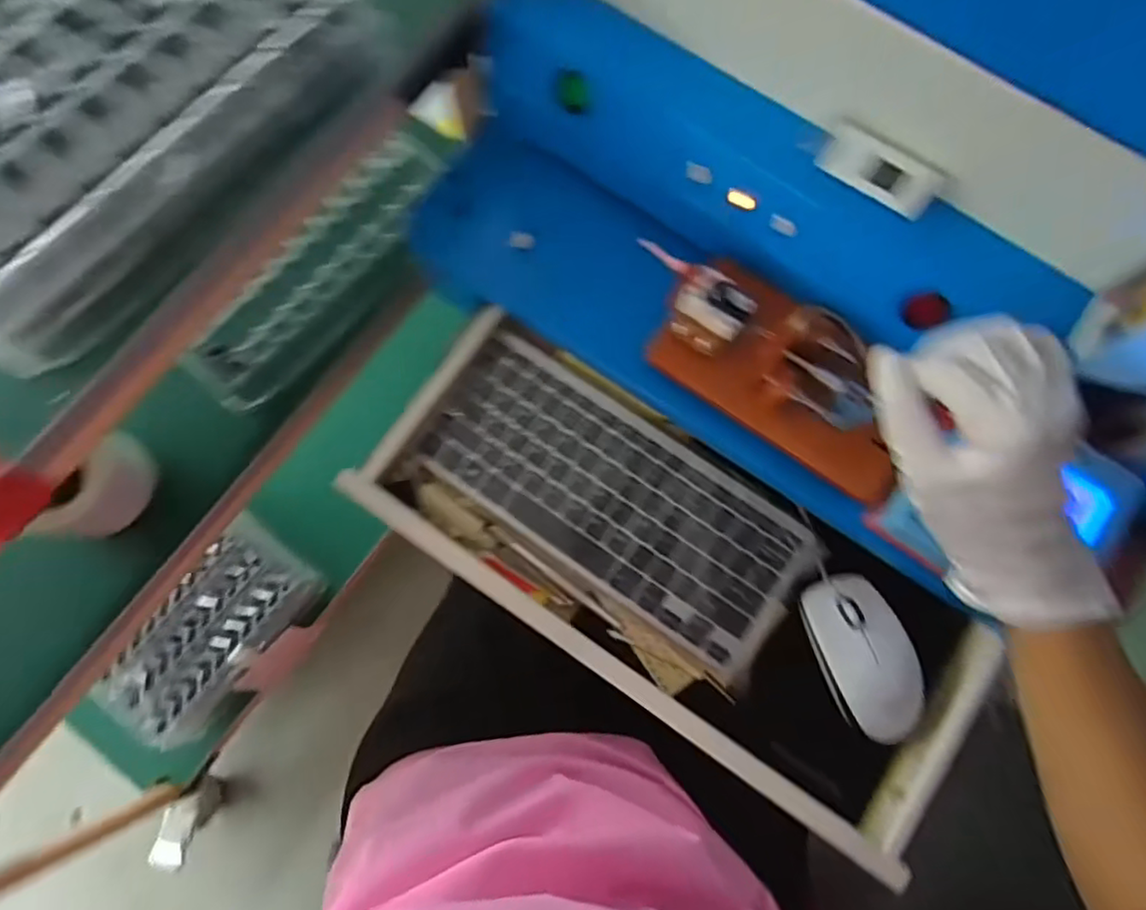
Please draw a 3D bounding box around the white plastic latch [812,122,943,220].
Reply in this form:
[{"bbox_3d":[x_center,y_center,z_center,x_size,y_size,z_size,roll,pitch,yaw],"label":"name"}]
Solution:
[{"bbox_3d":[0.169,-0.156,0.345,0.064,0.026,0.009,28,39,3],"label":"white plastic latch"}]

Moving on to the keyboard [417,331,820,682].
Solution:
[{"bbox_3d":[0.029,0.031,0.456,0.278,0.018,0.124,35,80,6],"label":"keyboard"}]

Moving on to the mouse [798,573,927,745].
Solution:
[{"bbox_3d":[0.195,0.137,0.425,0.059,0.031,0.106,-19,79,-5],"label":"mouse"}]

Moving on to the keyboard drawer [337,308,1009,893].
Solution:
[{"bbox_3d":[0.064,0.077,0.439,0.420,0.050,0.197,34,80,6],"label":"keyboard drawer"}]

